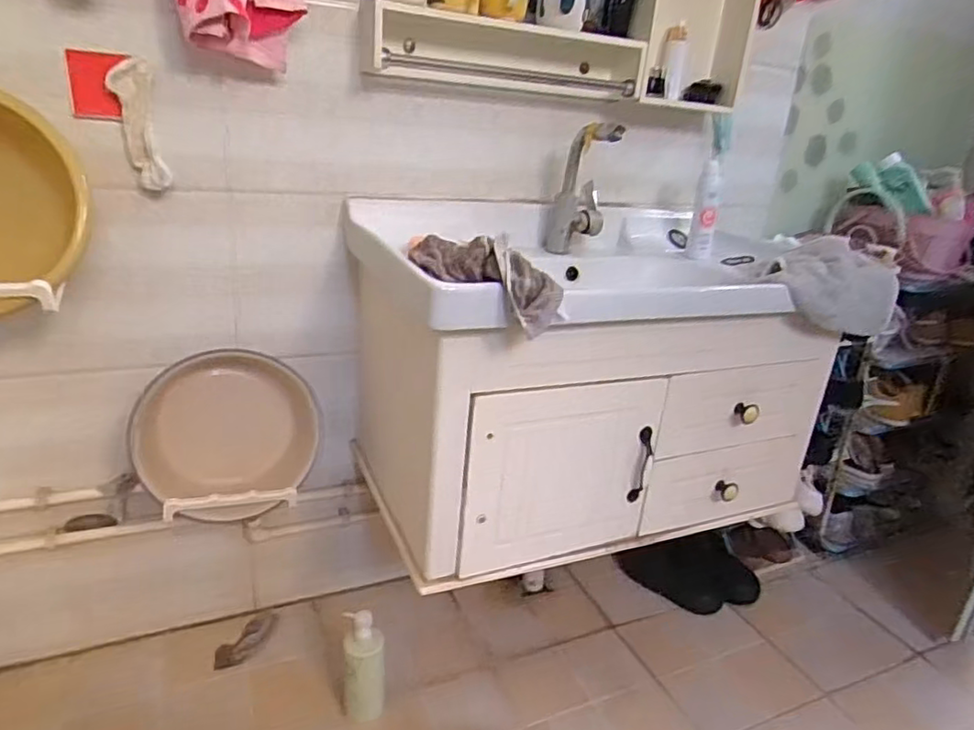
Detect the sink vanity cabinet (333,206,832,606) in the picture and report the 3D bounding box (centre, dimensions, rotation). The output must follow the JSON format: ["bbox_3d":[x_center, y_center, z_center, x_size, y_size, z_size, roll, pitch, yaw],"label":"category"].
[{"bbox_3d":[0.194,-0.001,1.152,0.800,0.497,0.477,-5,25,-25],"label":"sink vanity cabinet"}]

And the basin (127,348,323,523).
[{"bbox_3d":[-0.426,0.116,1.039,0.289,0.270,0.105,-3,9,-12],"label":"basin"}]

